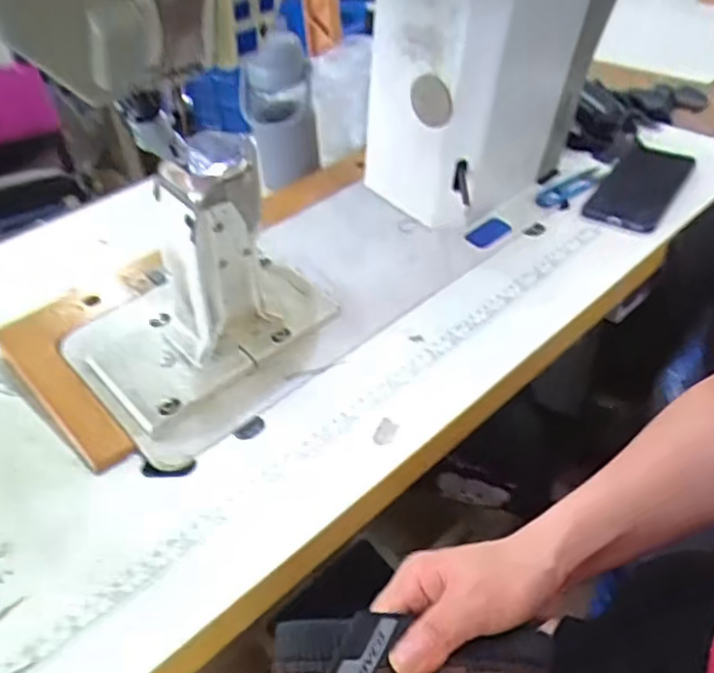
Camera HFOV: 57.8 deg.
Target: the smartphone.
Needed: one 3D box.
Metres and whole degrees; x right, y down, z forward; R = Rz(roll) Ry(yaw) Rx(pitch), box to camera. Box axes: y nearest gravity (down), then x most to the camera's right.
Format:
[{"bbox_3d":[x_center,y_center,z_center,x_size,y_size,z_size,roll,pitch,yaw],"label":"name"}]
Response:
[{"bbox_3d":[0.321,-0.172,0.734,0.081,0.006,0.170,23,53,29],"label":"smartphone"}]

